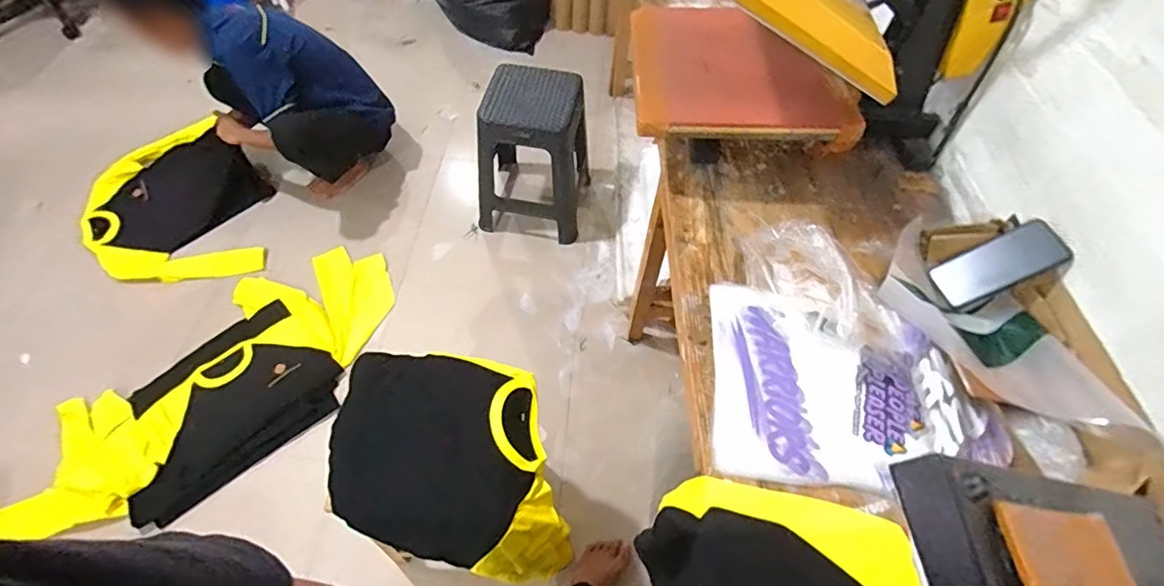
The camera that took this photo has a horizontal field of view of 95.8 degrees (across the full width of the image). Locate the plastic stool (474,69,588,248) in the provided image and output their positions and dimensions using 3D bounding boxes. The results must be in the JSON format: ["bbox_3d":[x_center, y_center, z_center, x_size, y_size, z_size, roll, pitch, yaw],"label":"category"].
[{"bbox_3d":[-0.164,-0.458,1.737,0.349,0.473,0.319,12,57,5],"label":"plastic stool"}]

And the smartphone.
[{"bbox_3d":[0.645,-0.044,0.819,0.167,0.017,0.083,-33,55,26],"label":"smartphone"}]

